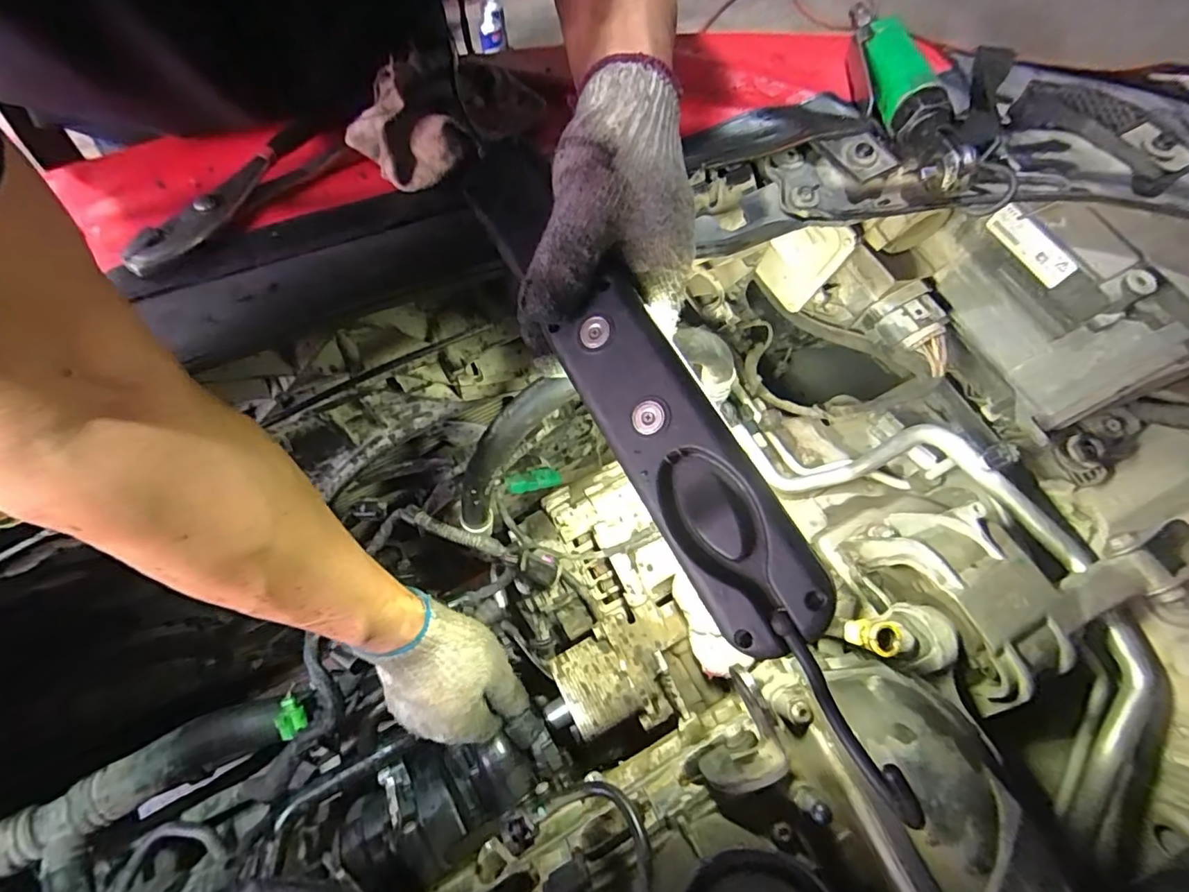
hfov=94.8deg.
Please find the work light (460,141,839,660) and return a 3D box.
[{"bbox_3d":[0.013,-0.039,0.262,0.046,0.028,0.280,-36,72,17],"label":"work light"}]

